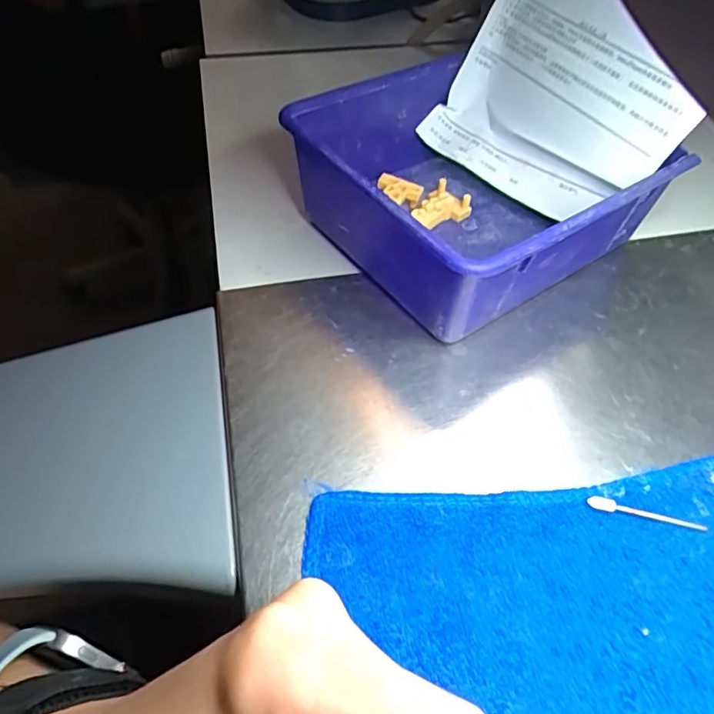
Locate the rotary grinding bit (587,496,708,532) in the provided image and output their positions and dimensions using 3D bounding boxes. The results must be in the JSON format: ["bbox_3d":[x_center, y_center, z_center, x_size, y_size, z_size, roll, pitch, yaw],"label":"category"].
[{"bbox_3d":[0.119,0.065,0.230,0.047,0.005,0.004,12,53,8],"label":"rotary grinding bit"}]

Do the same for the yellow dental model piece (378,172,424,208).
[{"bbox_3d":[0.026,-0.103,0.344,0.027,0.011,0.011,24,54,-2],"label":"yellow dental model piece"}]

